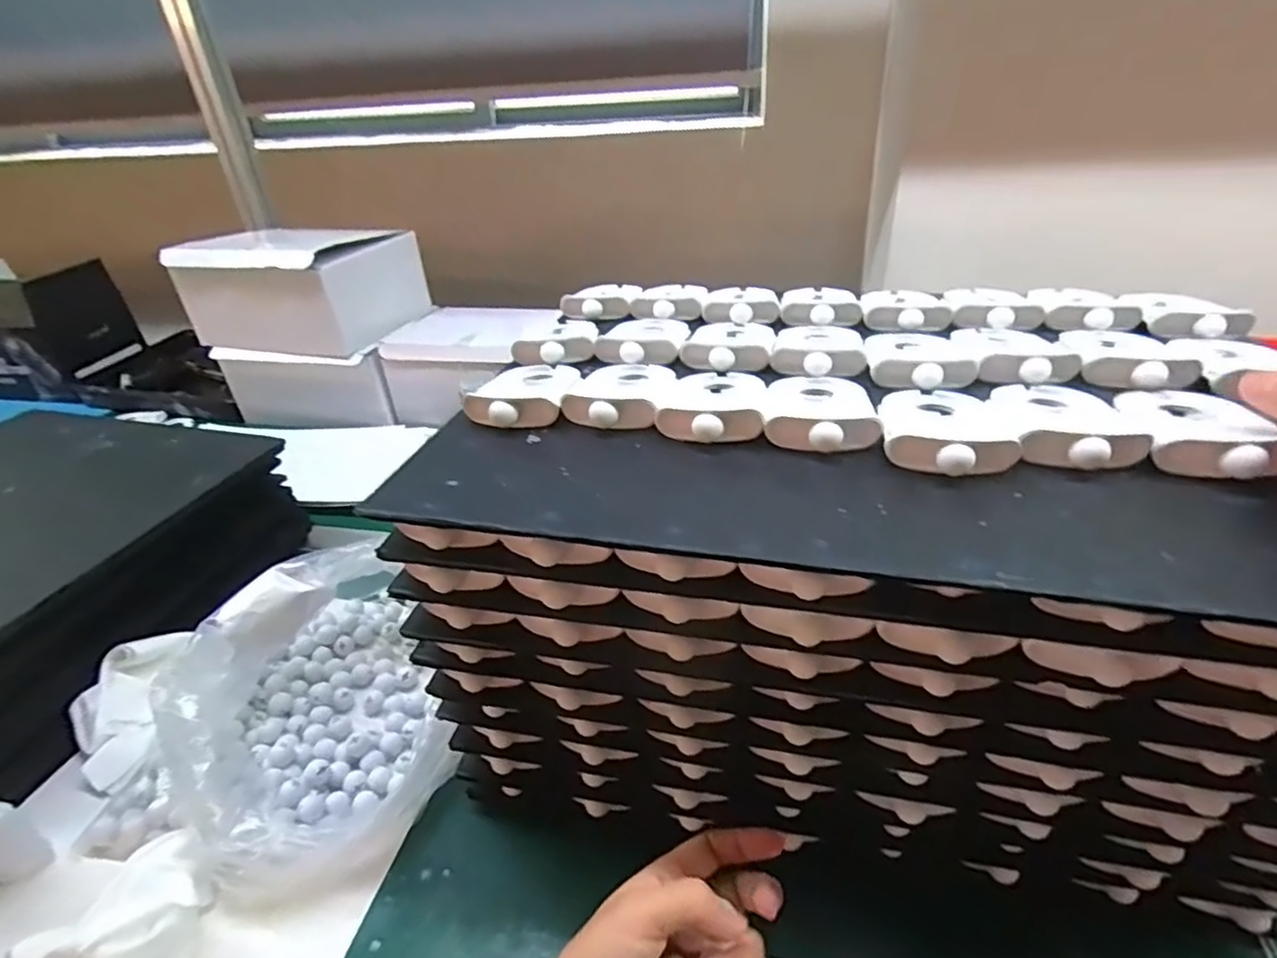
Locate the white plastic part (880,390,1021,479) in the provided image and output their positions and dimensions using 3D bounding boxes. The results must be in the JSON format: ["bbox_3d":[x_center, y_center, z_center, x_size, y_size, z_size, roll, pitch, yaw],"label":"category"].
[{"bbox_3d":[0.157,-0.027,0.337,0.061,0.018,0.083,5,33,14],"label":"white plastic part"}]

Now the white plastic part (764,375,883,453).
[{"bbox_3d":[0.100,-0.040,0.363,0.057,0.018,0.090,4,33,12],"label":"white plastic part"}]

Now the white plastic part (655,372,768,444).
[{"bbox_3d":[0.044,-0.045,0.376,0.056,0.021,0.082,4,32,11],"label":"white plastic part"}]

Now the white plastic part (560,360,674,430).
[{"bbox_3d":[-0.009,-0.057,0.396,0.056,0.013,0.083,4,33,12],"label":"white plastic part"}]

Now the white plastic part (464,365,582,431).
[{"bbox_3d":[-0.069,-0.056,0.407,0.056,0.017,0.085,1,32,7],"label":"white plastic part"}]

